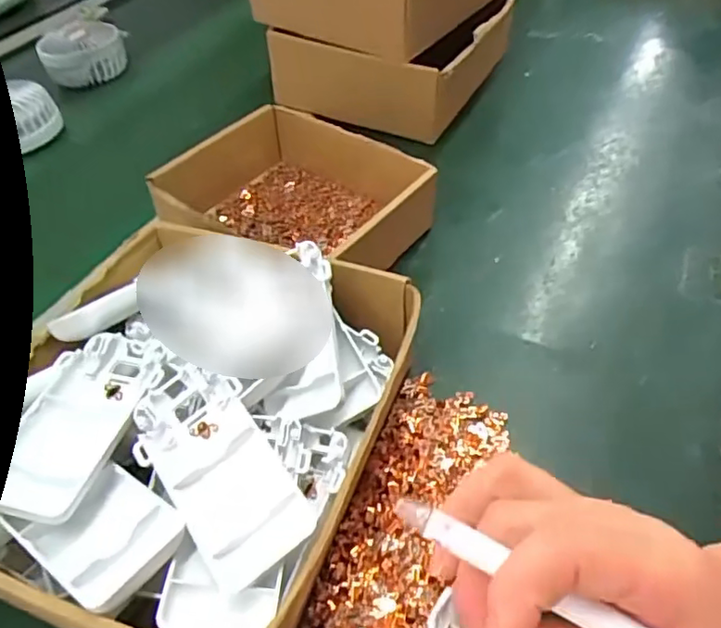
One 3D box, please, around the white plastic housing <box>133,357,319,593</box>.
[{"bbox_3d":[-0.060,0.064,0.253,0.047,0.015,0.094,-39,58,-5],"label":"white plastic housing"}]

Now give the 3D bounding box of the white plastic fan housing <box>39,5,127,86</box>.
[{"bbox_3d":[-0.312,-0.301,0.681,0.083,0.050,0.076,-11,48,-9],"label":"white plastic fan housing"}]

